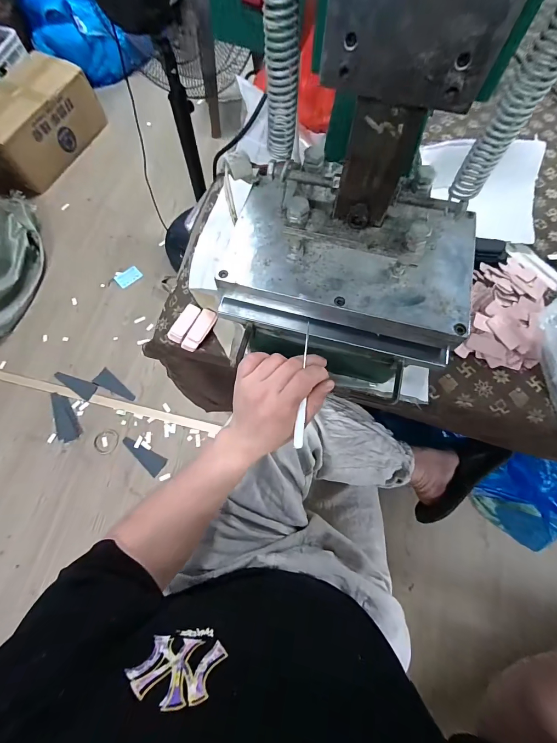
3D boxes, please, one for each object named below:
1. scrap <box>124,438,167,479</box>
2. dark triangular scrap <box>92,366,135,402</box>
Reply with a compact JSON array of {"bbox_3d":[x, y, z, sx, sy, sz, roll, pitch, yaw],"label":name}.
[{"bbox_3d":[-0.495,0.303,1.161,0.180,0.008,0.073,39,75,2],"label":"scrap"},{"bbox_3d":[-0.639,0.056,1.238,0.191,0.014,0.070,31,74,10],"label":"dark triangular scrap"}]

